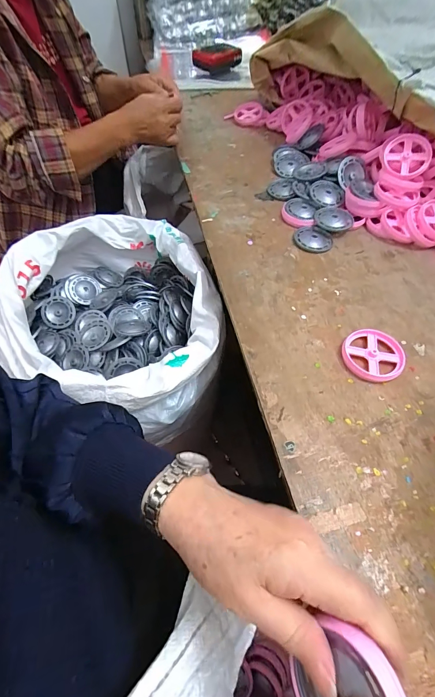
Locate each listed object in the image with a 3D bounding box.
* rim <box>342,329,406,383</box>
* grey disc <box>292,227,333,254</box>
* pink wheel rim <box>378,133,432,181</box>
[{"bbox_3d":[0.175,0.007,0.359,0.068,0.011,0.063,0,55,0],"label":"rim"},{"bbox_3d":[0.141,-0.161,0.478,0.056,0.006,0.049,32,60,20],"label":"grey disc"},{"bbox_3d":[0.284,-0.285,0.478,0.074,0.024,0.063,-16,84,19],"label":"pink wheel rim"}]

